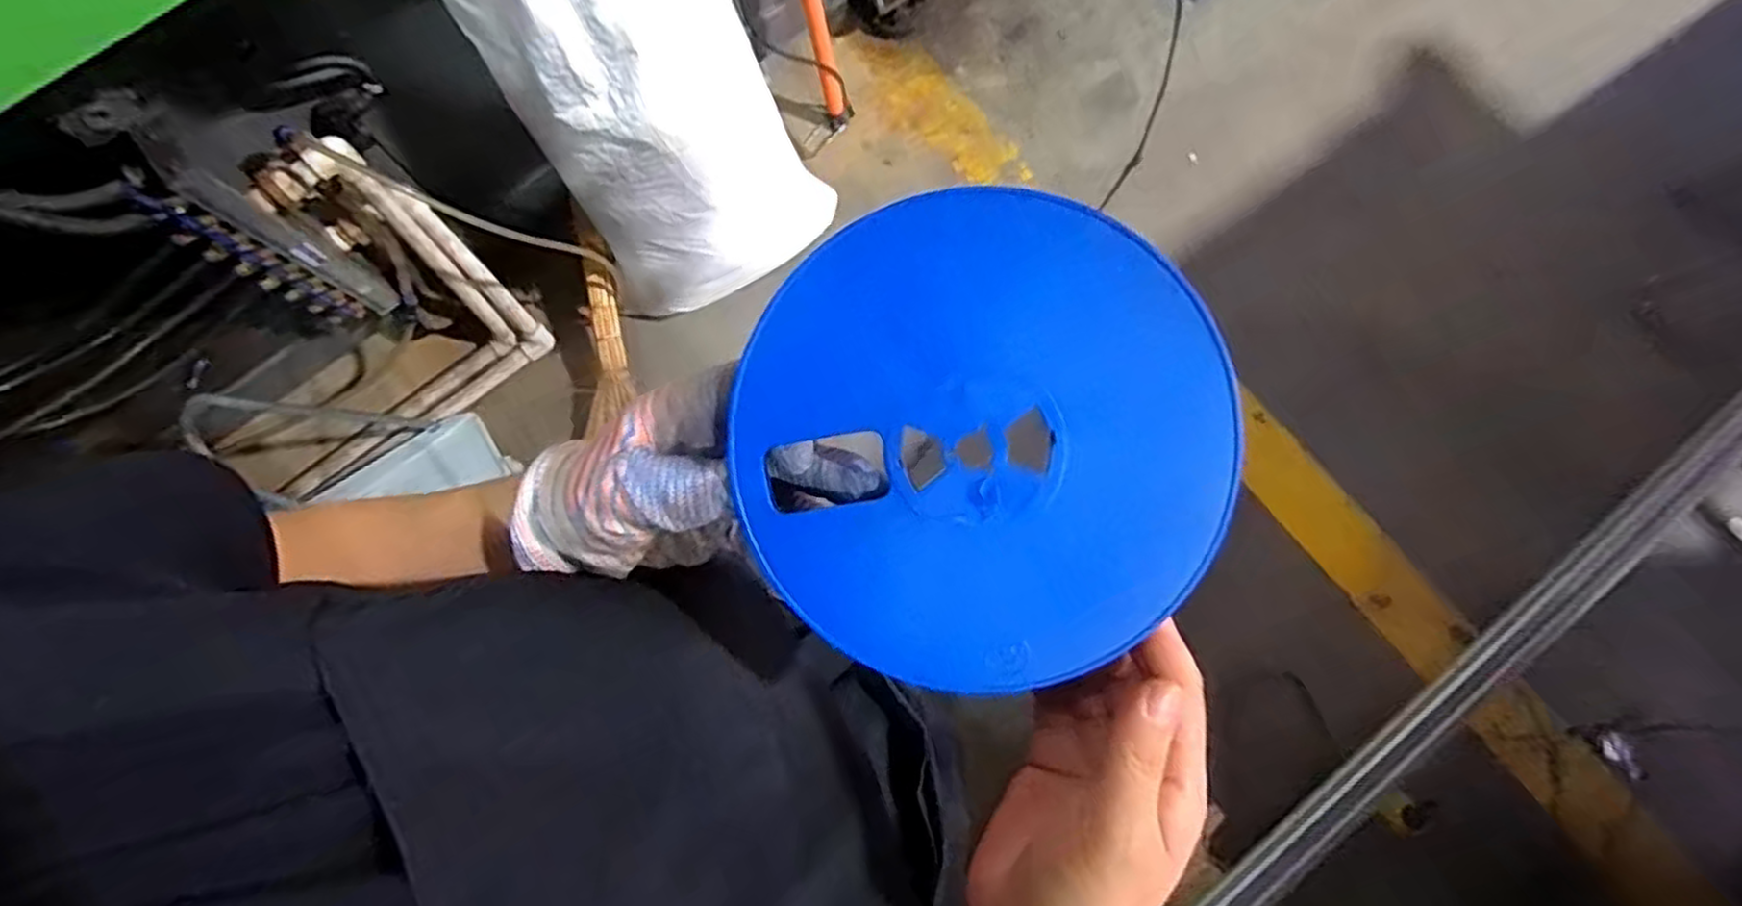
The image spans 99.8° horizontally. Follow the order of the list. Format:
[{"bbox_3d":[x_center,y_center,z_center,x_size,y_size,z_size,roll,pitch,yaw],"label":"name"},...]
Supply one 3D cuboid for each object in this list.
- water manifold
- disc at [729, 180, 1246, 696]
[{"bbox_3d":[-0.838,-0.287,1.045,0.111,0.369,0.066,-42,80,-8],"label":"water manifold"},{"bbox_3d":[0.035,-0.001,0.257,0.167,0.008,0.165,1,97,10],"label":"disc"}]

